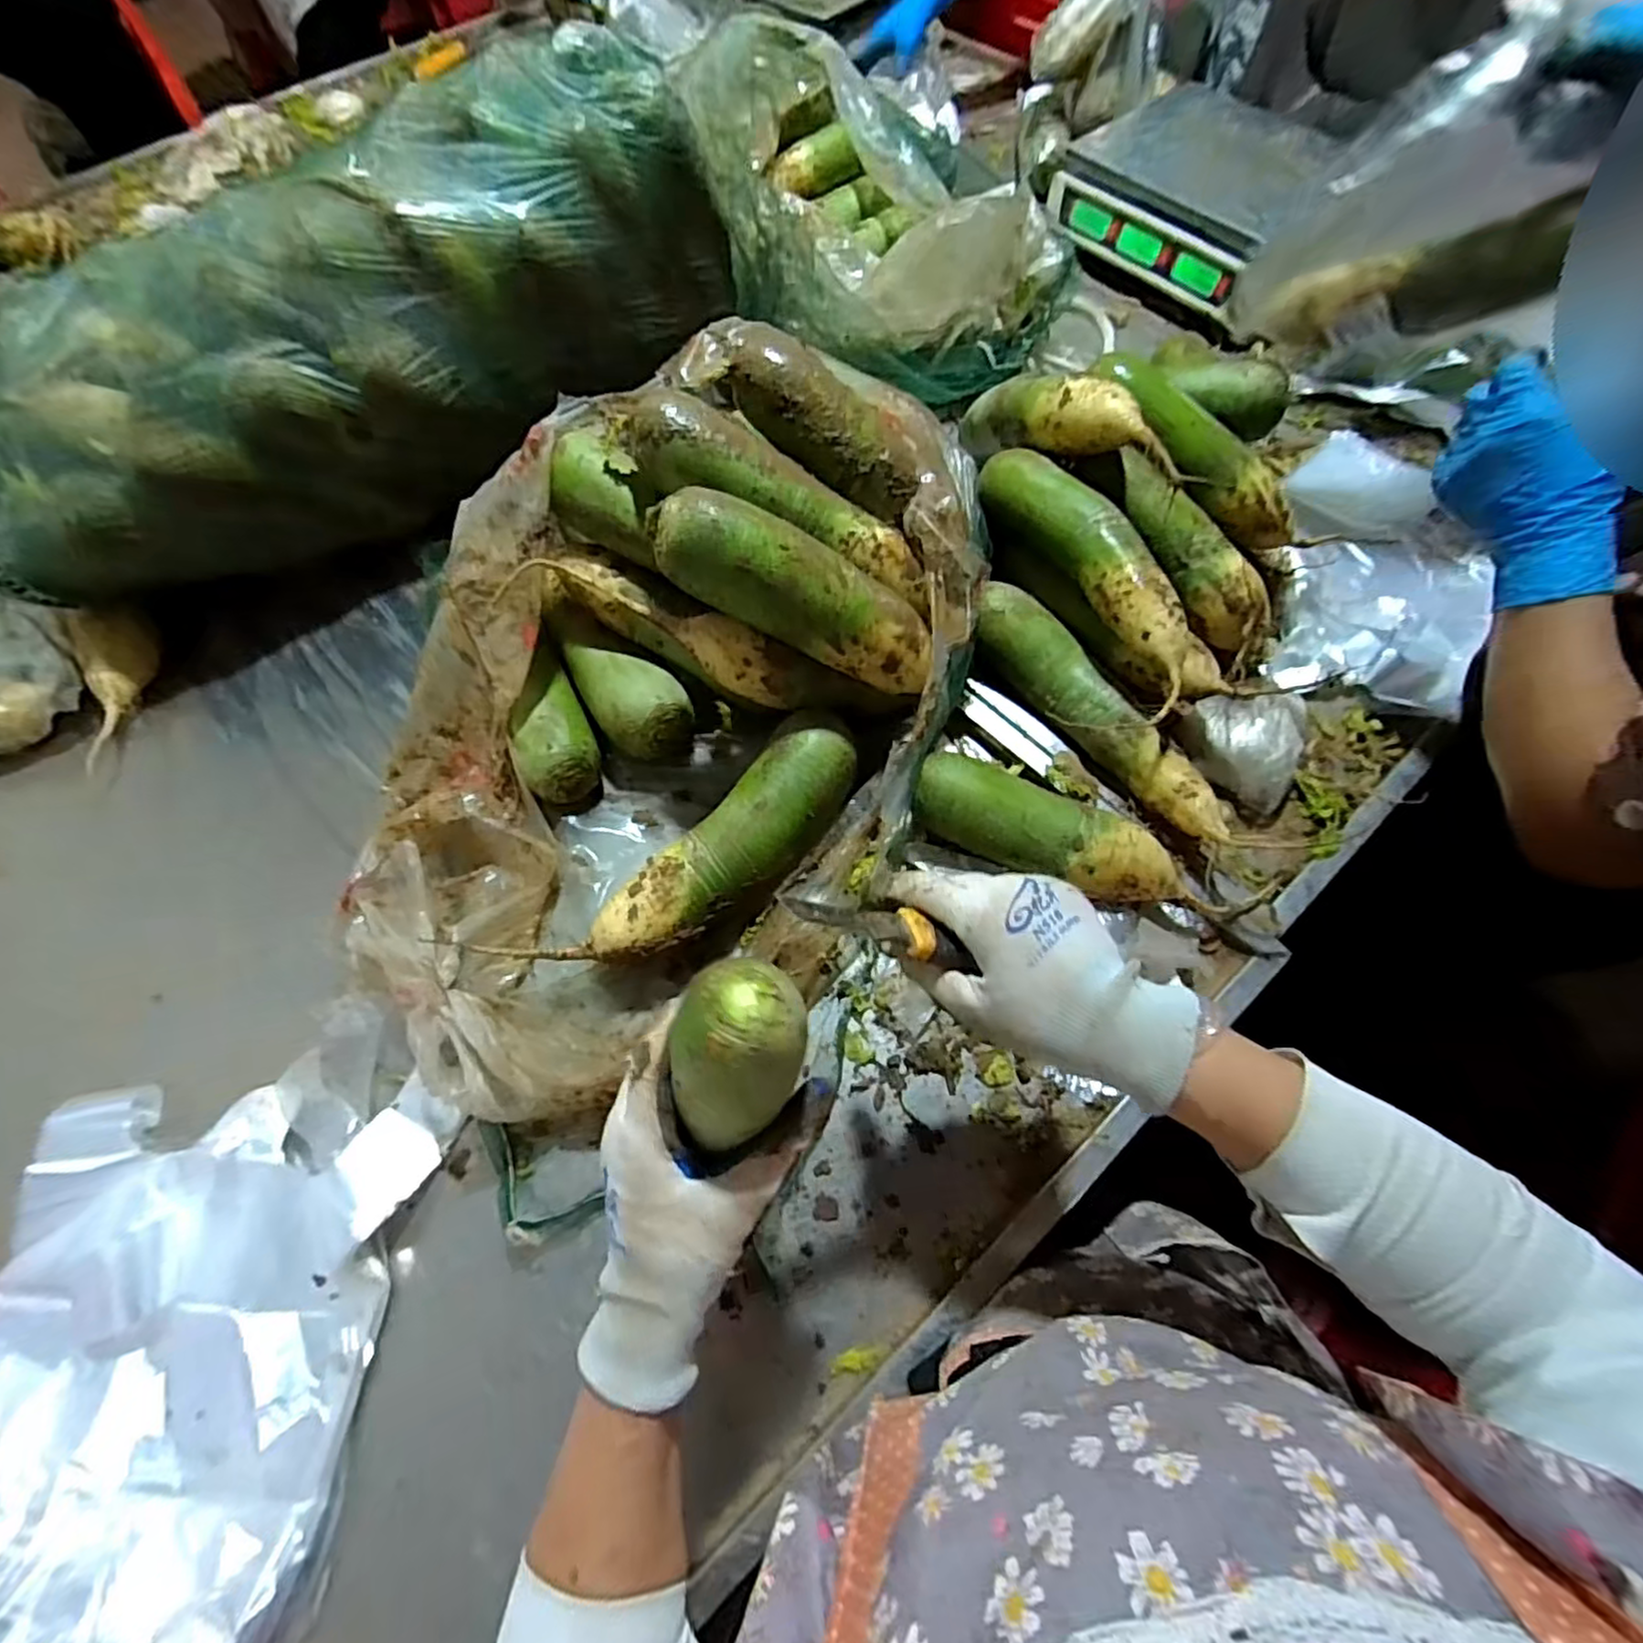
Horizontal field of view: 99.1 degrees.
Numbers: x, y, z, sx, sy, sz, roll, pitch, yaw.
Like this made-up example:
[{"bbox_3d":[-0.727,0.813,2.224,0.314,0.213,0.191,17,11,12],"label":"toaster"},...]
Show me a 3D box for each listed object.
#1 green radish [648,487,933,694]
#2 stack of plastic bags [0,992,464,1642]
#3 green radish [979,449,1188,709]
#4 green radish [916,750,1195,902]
[{"bbox_3d":[-0.014,-0.157,0.484,0.215,0.055,0.060,25,66,-19],"label":"green radish"},{"bbox_3d":[-0.409,0.295,0.419,0.256,0.085,0.356,5,66,6],"label":"stack of plastic bags"},{"bbox_3d":[0.218,-0.215,0.559,0.055,0.050,0.254,-29,67,-10],"label":"green radish"},{"bbox_3d":[0.165,0.008,0.513,0.206,0.051,0.065,22,69,12],"label":"green radish"}]

